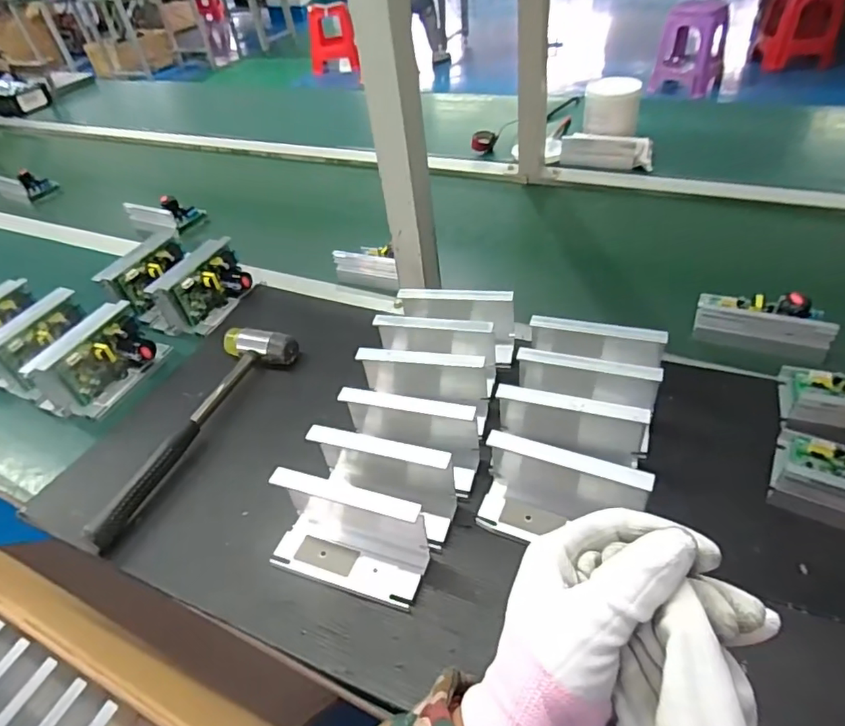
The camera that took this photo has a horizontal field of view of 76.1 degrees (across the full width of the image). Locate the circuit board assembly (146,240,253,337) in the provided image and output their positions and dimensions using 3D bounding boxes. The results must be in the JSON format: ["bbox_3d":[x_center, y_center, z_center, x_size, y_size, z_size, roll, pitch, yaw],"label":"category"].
[{"bbox_3d":[-0.297,-0.099,0.743,0.060,0.075,0.131,24,52,31],"label":"circuit board assembly"}]

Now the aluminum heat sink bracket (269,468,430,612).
[{"bbox_3d":[-0.064,0.135,0.447,0.137,0.076,0.073,10,46,19],"label":"aluminum heat sink bracket"}]

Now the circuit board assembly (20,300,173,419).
[{"bbox_3d":[-0.394,-0.004,0.656,0.079,0.076,0.139,14,47,23],"label":"circuit board assembly"}]

